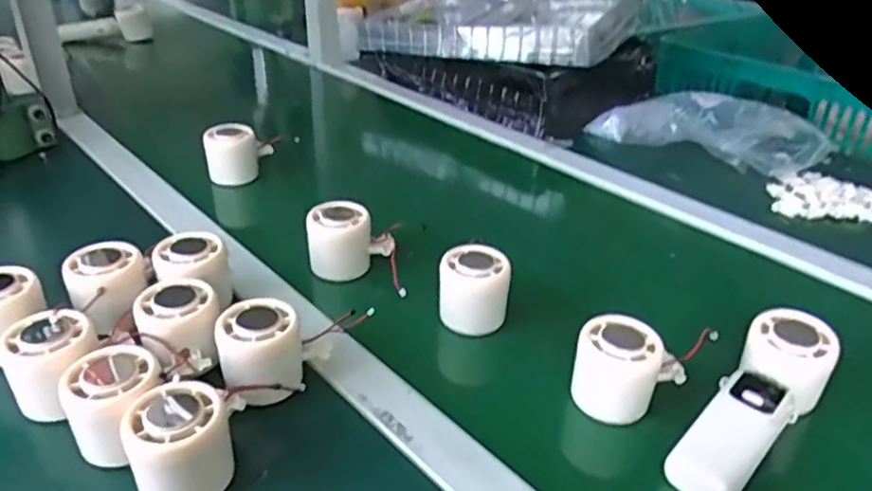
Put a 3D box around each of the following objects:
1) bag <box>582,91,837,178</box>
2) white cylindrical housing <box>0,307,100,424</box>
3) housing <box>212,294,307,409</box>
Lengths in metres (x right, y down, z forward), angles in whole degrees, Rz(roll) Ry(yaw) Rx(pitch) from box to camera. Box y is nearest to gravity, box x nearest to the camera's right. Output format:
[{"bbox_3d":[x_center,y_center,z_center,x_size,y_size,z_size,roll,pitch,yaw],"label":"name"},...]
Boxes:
[{"bbox_3d":[0.341,-0.155,0.848,0.130,0.067,0.275,-25,40,-37],"label":"bag"},{"bbox_3d":[-0.252,0.078,0.436,0.054,0.048,0.061,-20,37,-31],"label":"white cylindrical housing"},{"bbox_3d":[-0.120,0.073,0.455,0.054,0.052,0.051,1,31,-1],"label":"housing"}]

